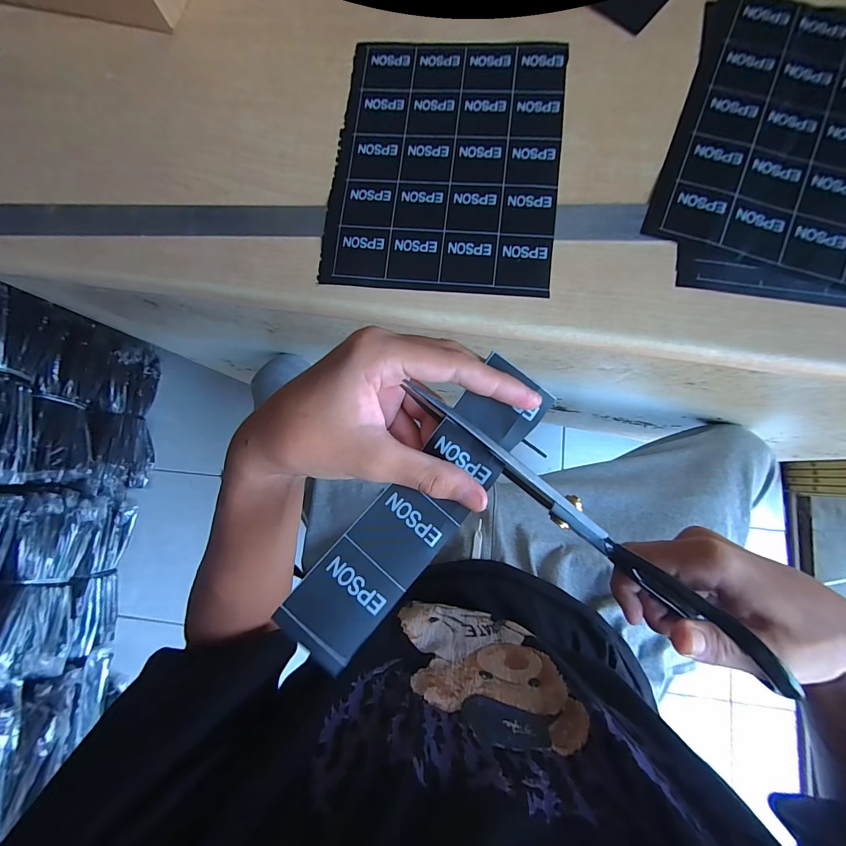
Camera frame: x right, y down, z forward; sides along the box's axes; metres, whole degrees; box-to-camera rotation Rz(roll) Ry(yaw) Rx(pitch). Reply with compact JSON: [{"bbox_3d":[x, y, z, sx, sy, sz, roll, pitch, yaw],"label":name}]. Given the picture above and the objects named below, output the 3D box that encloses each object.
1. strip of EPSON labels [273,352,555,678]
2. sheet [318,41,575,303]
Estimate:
[{"bbox_3d":[0.001,0.040,0.181,0.040,0.021,0.158,40,81,8],"label":"strip of EPSON labels"},{"bbox_3d":[0.017,-0.202,0.287,0.170,0.004,0.207,6,84,5],"label":"sheet"}]

